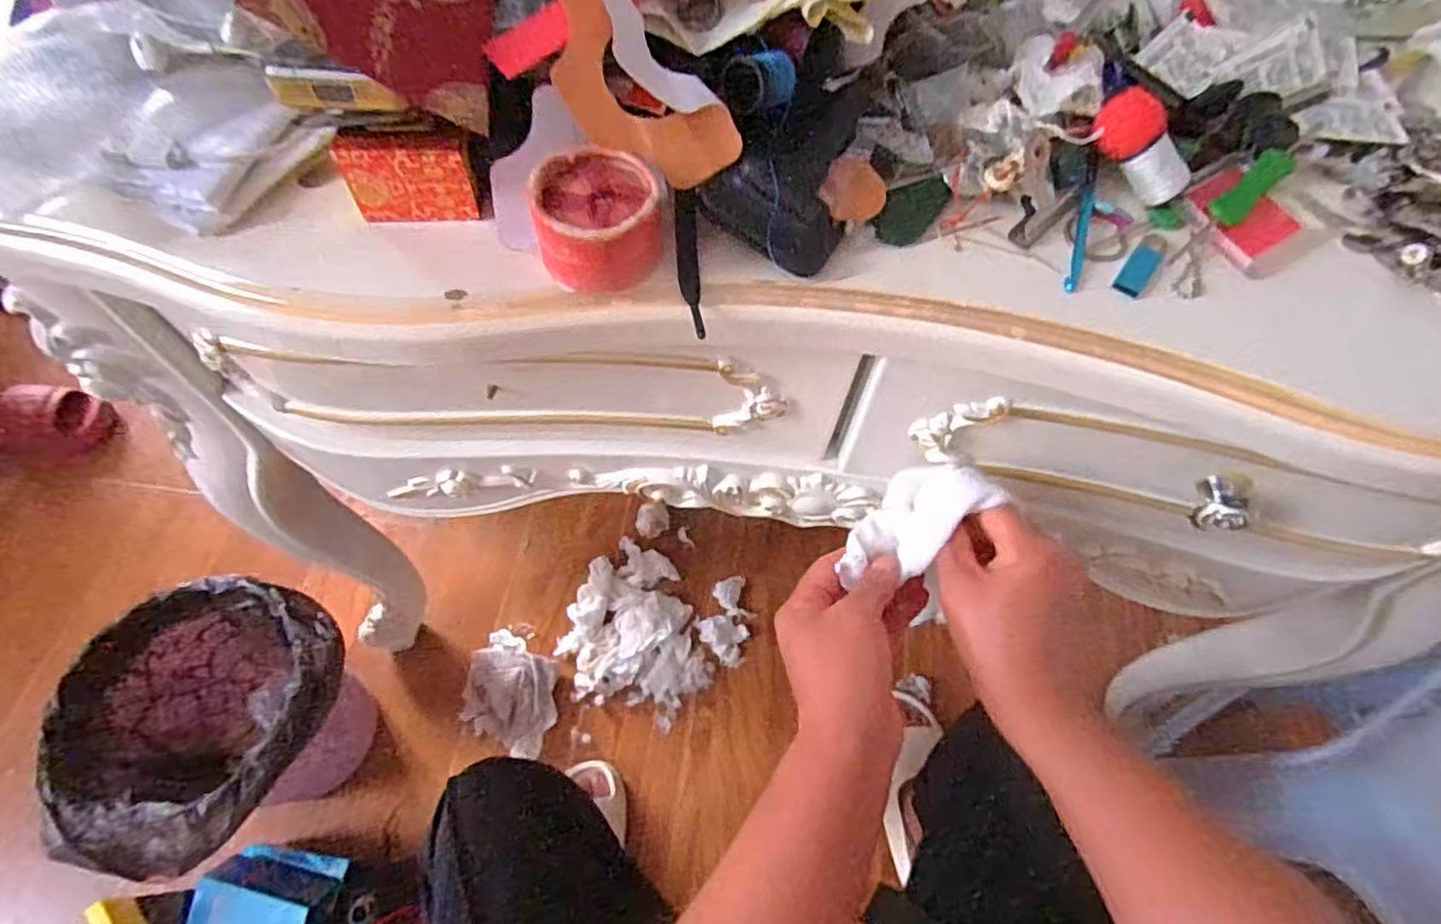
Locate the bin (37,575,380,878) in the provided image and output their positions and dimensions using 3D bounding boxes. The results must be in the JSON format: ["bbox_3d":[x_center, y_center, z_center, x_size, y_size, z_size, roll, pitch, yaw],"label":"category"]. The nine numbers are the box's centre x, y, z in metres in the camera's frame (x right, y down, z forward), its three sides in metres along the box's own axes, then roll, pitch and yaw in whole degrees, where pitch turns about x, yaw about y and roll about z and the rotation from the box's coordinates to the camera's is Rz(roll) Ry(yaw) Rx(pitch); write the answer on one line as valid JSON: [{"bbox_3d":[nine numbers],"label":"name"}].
[{"bbox_3d":[-0.541,0.309,0.772,0.249,0.294,0.264,2,60,-2],"label":"bin"}]

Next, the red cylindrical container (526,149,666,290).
[{"bbox_3d":[-0.052,-0.103,0.289,0.051,0.035,0.052,-3,61,-4],"label":"red cylindrical container"}]

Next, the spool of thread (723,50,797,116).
[{"bbox_3d":[0.019,-0.167,0.296,0.031,0.019,0.021,-10,61,-8],"label":"spool of thread"}]

